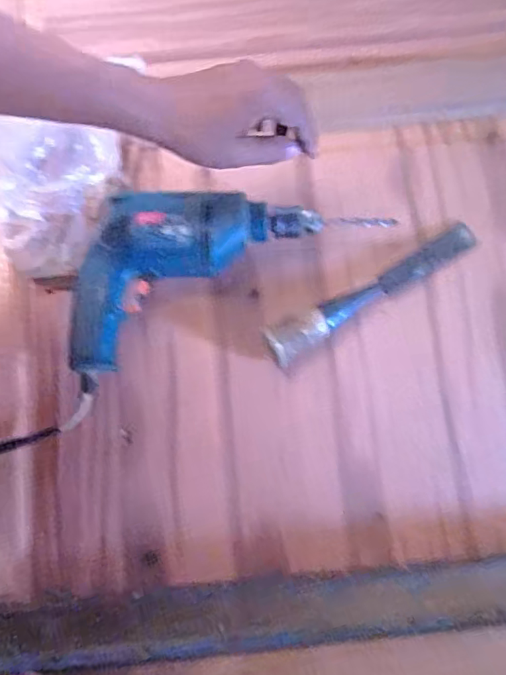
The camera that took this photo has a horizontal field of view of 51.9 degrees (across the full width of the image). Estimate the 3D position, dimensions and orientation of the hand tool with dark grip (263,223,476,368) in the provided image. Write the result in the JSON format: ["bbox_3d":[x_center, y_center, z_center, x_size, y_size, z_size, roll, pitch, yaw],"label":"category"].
[{"bbox_3d":[0.118,-0.049,0.508,0.238,0.029,0.035,-32,80,-8],"label":"hand tool with dark grip"}]

